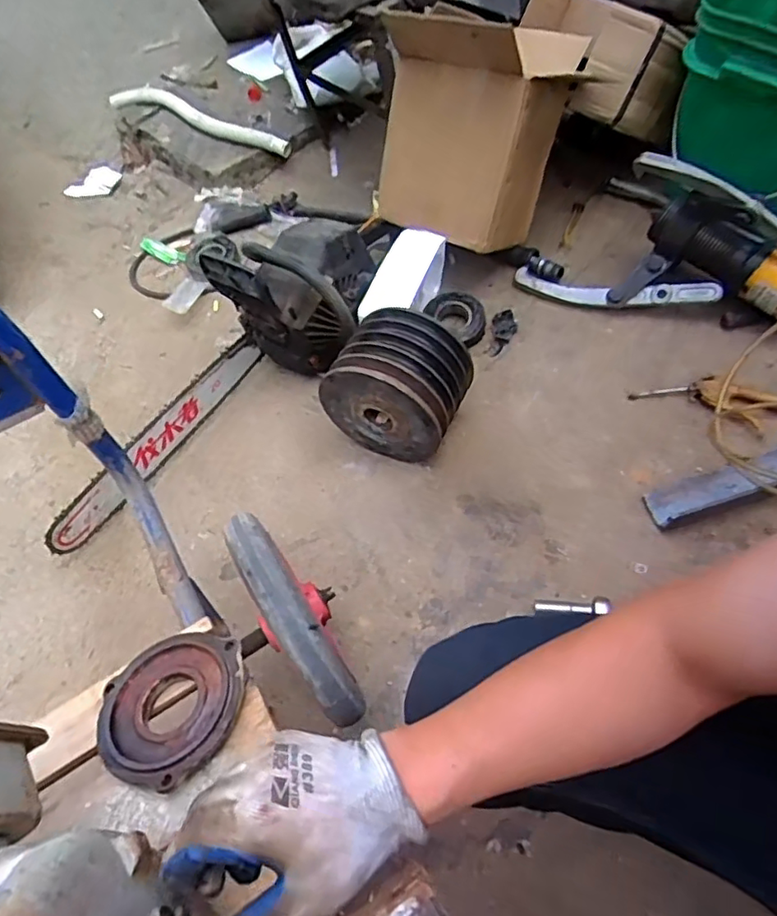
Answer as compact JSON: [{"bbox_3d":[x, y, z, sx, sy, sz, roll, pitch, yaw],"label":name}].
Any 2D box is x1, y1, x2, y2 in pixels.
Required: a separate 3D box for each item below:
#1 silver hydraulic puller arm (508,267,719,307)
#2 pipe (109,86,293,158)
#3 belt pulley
[{"bbox_3d":[0.366,-0.278,0.985,0.337,0.046,0.030,16,56,33],"label":"silver hydraulic puller arm"},{"bbox_3d":[-0.447,-0.799,1.397,0.521,0.058,0.069,26,60,19],"label":"pipe"},{"bbox_3d":[0.015,-0.108,0.911,0.193,0.197,0.122,21,59,17],"label":"belt pulley"}]

